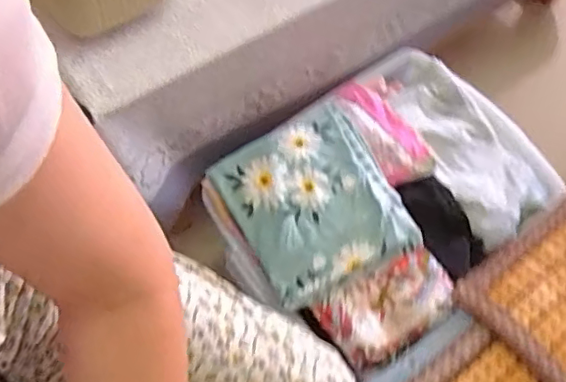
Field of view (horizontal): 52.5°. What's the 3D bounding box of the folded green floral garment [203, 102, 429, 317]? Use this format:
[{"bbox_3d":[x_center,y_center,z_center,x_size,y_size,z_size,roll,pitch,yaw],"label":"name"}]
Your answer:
[{"bbox_3d":[0.039,0.013,0.749,0.195,0.053,0.229,-26,67,-16],"label":"folded green floral garment"}]

